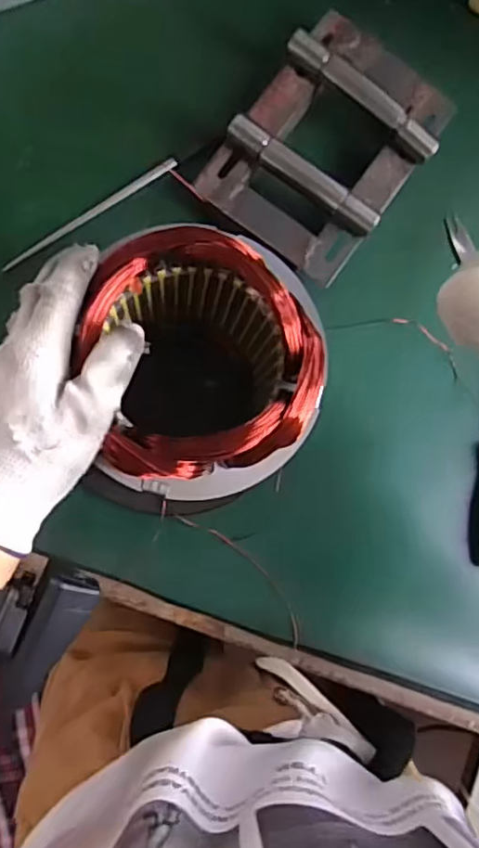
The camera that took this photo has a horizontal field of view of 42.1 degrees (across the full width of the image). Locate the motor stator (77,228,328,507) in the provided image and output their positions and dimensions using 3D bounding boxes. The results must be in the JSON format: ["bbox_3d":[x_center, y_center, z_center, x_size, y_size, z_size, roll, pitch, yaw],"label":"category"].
[{"bbox_3d":[-0.023,-0.024,0.409,0.121,0.180,0.136,-10,86,-6],"label":"motor stator"}]

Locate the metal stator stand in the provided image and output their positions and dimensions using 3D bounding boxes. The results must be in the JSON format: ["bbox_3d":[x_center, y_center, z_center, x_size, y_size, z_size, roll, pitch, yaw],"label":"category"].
[{"bbox_3d":[0.073,-0.225,0.507,0.134,0.054,0.198,35,83,-3],"label":"metal stator stand"}]

